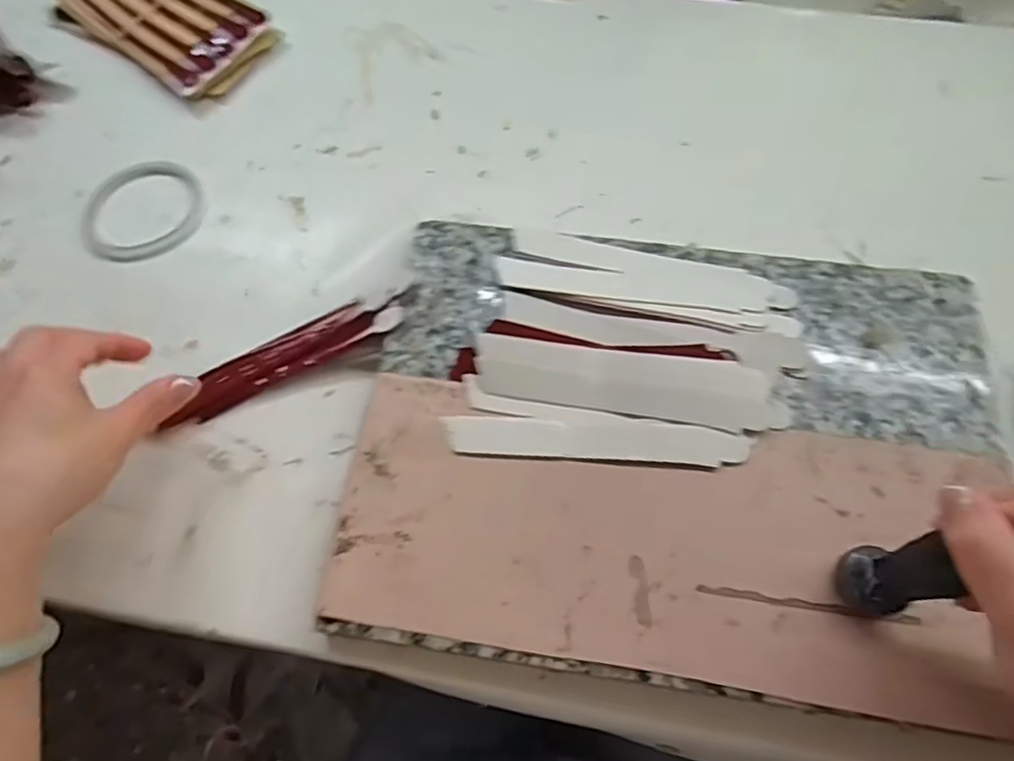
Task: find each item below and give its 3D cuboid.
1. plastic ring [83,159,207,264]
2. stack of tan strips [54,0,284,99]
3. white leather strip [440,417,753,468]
[{"bbox_3d":[-0.282,-0.134,0.492,0.091,0.006,0.103,-13,65,-5],"label":"plastic ring"},{"bbox_3d":[-0.306,-0.325,0.569,0.200,0.025,0.109,36,70,16],"label":"stack of tan strips"},{"bbox_3d":[0.053,0.035,0.379,0.176,0.005,0.025,3,63,3],"label":"white leather strip"}]

